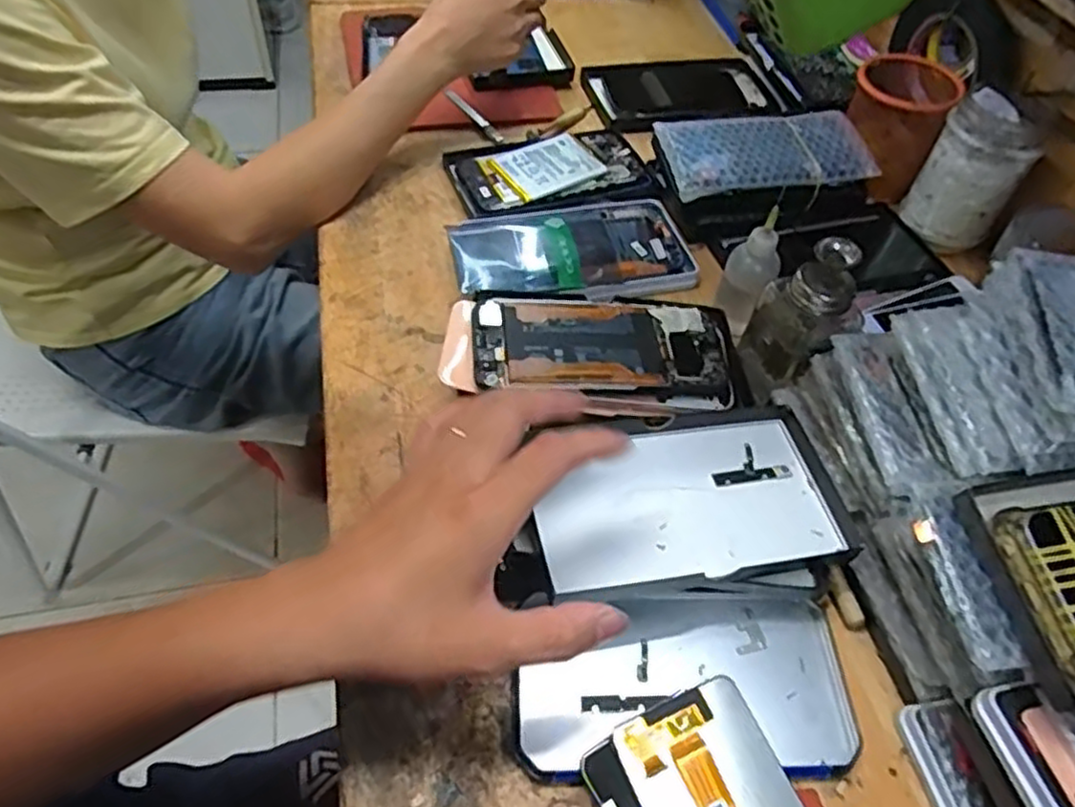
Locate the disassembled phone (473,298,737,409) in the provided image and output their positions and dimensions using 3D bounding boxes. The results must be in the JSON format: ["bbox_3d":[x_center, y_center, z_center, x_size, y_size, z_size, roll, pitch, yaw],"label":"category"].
[{"bbox_3d":[0.049,-0.039,0.483,0.178,0.018,0.087,0,52,-4],"label":"disassembled phone"}]

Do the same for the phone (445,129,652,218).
[{"bbox_3d":[0.011,-0.216,0.645,0.170,0.016,0.100,-14,54,-15],"label":"phone"}]

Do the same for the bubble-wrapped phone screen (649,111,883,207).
[{"bbox_3d":[0.197,-0.218,0.615,0.173,0.012,0.085,-8,64,-7],"label":"bubble-wrapped phone screen"}]

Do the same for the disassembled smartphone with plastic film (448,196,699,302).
[{"bbox_3d":[0.031,-0.124,0.580,0.190,0.018,0.108,-10,53,-12],"label":"disassembled smartphone with plastic film"}]

